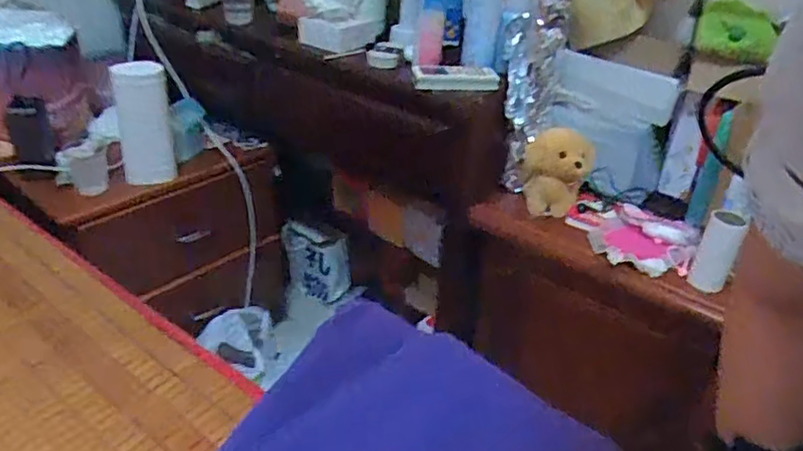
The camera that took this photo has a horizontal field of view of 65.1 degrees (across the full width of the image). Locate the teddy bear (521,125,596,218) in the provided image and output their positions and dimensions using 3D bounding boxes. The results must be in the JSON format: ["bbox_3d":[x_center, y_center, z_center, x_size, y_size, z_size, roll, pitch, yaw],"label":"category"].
[{"bbox_3d":[0.233,-0.079,0.940,0.103,0.111,0.076,8,31,5],"label":"teddy bear"}]

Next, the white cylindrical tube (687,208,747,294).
[{"bbox_3d":[0.407,0.031,0.810,0.045,0.102,0.046,22,35,26],"label":"white cylindrical tube"}]

